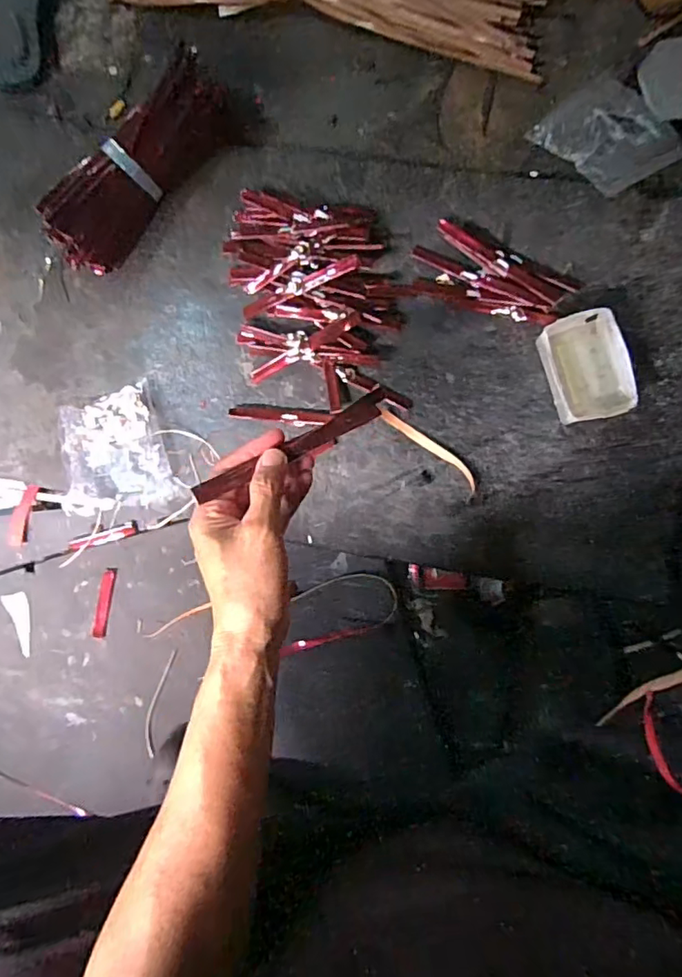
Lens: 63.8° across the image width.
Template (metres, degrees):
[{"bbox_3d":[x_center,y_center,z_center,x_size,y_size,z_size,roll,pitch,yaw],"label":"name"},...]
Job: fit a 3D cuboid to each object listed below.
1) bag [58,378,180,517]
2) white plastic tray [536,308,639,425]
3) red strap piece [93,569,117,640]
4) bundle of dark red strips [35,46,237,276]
[{"bbox_3d":[-0.265,-0.041,0.634,0.115,0.039,0.142,-19,87,8],"label":"bag"},{"bbox_3d":[0.242,-0.118,0.548,0.069,0.050,0.105,-18,87,8],"label":"white plastic tray"},{"bbox_3d":[-0.279,0.134,0.644,0.016,0.008,0.080,11,92,8],"label":"red strap piece"},{"bbox_3d":[-0.224,-0.353,0.610,0.076,0.058,0.256,45,96,6],"label":"bundle of dark red strips"}]

